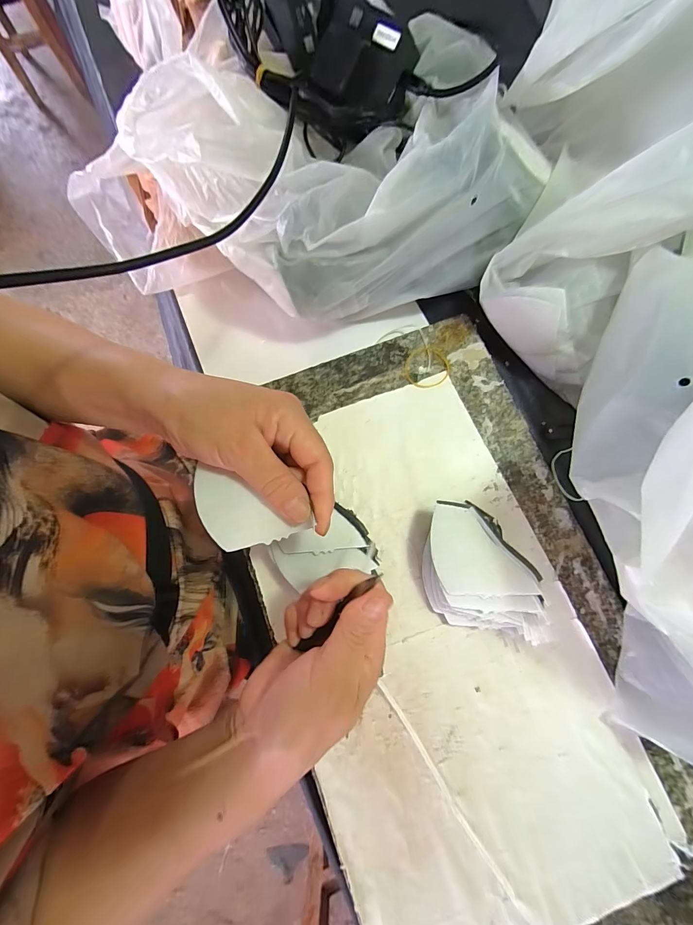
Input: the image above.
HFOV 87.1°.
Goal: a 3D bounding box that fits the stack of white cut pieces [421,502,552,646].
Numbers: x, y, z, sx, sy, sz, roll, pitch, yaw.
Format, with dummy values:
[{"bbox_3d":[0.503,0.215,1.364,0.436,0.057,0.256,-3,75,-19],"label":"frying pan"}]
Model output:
[{"bbox_3d":[0.110,0.089,0.305,0.092,0.052,0.107,2,77,2],"label":"stack of white cut pieces"}]

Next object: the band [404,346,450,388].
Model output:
[{"bbox_3d":[0.083,-0.100,0.376,0.046,0.004,0.047,1,77,2],"label":"band"}]

